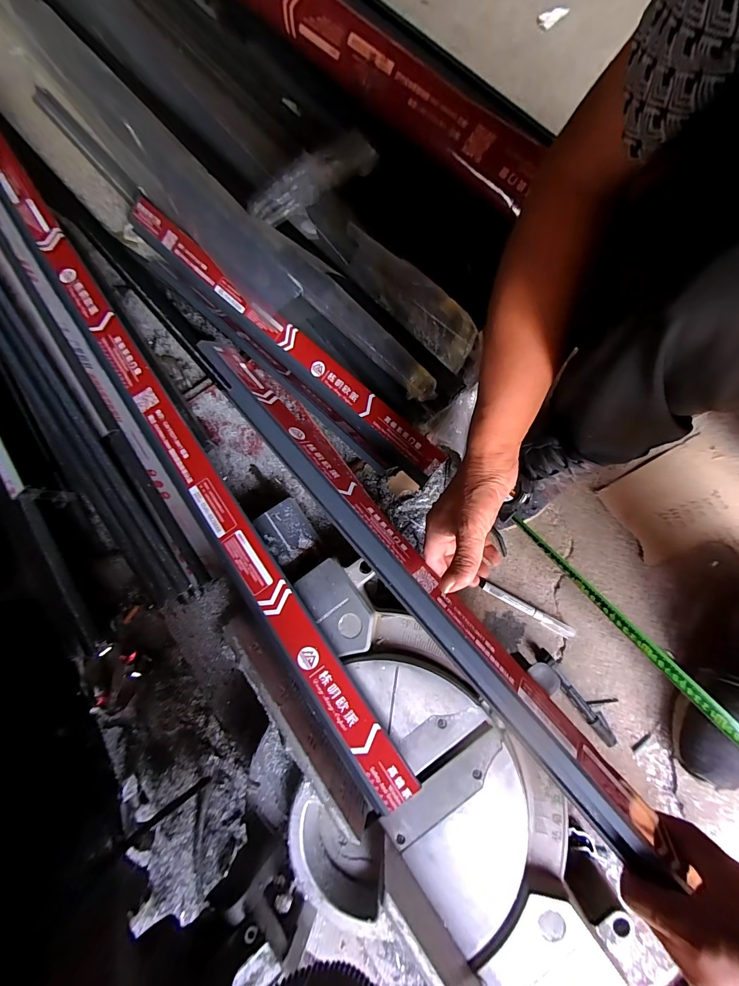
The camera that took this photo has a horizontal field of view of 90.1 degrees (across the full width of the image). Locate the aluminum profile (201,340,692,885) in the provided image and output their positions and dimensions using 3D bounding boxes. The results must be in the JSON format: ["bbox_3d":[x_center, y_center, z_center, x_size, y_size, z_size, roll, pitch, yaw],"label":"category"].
[{"bbox_3d":[0.017,0.049,0.409,0.056,0.034,0.684,-40,74,-7],"label":"aluminum profile"}]

